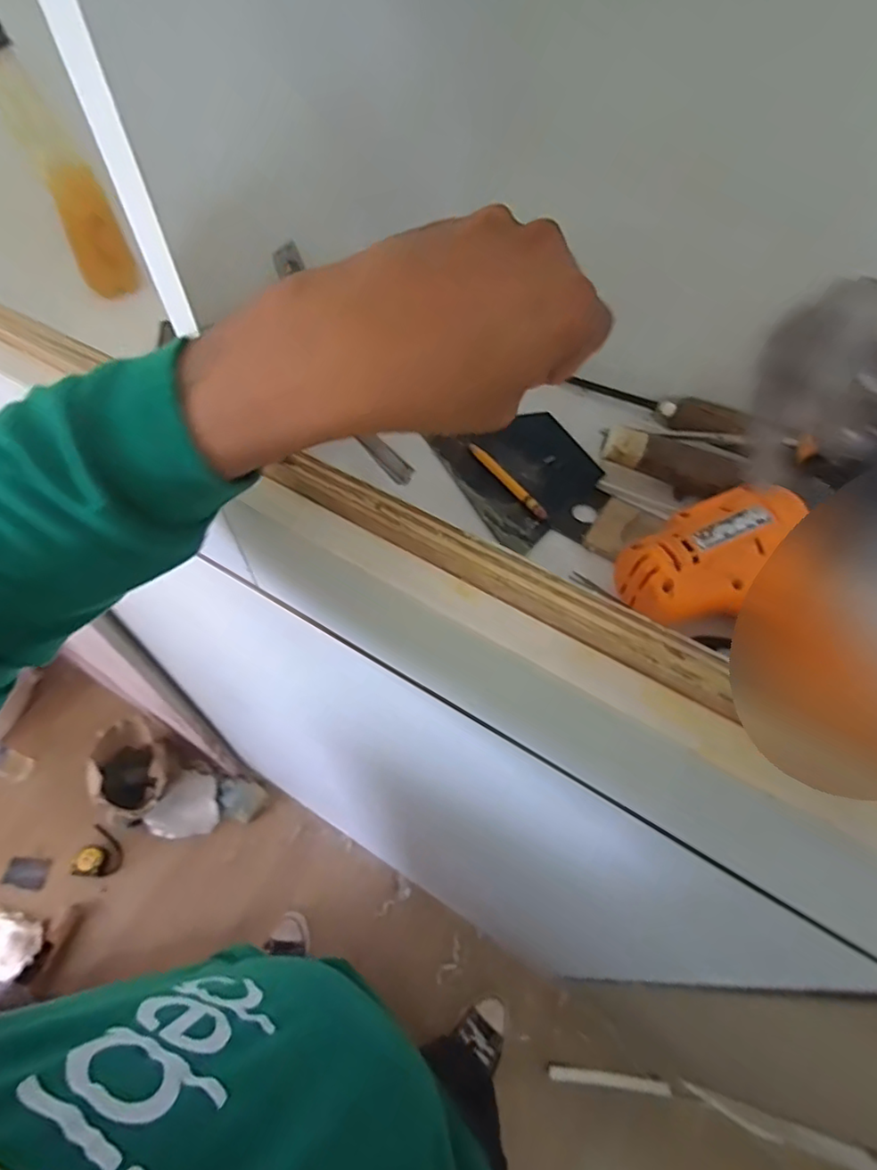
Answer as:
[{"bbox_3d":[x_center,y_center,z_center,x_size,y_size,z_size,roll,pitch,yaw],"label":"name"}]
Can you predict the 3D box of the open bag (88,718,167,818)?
[{"bbox_3d":[-0.768,0.463,1.464,0.171,0.166,0.213,-22,59,-13],"label":"open bag"}]

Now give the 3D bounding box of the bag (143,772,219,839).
[{"bbox_3d":[-0.646,0.556,1.486,0.167,0.034,0.148,-9,57,-6],"label":"bag"}]

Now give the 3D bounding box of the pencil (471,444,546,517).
[{"bbox_3d":[0.049,-0.077,0.427,0.008,0.006,0.085,-31,62,-18],"label":"pencil"}]

